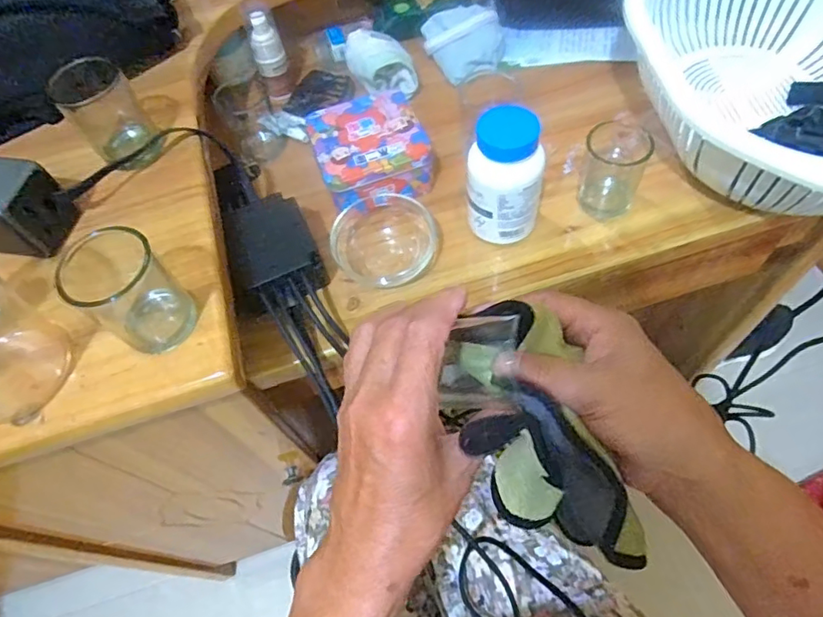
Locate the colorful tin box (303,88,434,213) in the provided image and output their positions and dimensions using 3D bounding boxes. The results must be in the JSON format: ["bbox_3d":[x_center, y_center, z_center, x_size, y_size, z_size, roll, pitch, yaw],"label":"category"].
[{"bbox_3d":[-0.040,-0.149,0.510,0.101,0.044,0.102,-19,61,-6],"label":"colorful tin box"}]

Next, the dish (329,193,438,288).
[{"bbox_3d":[-0.025,-0.063,0.474,0.091,0.033,0.080,-2,61,3],"label":"dish"}]

